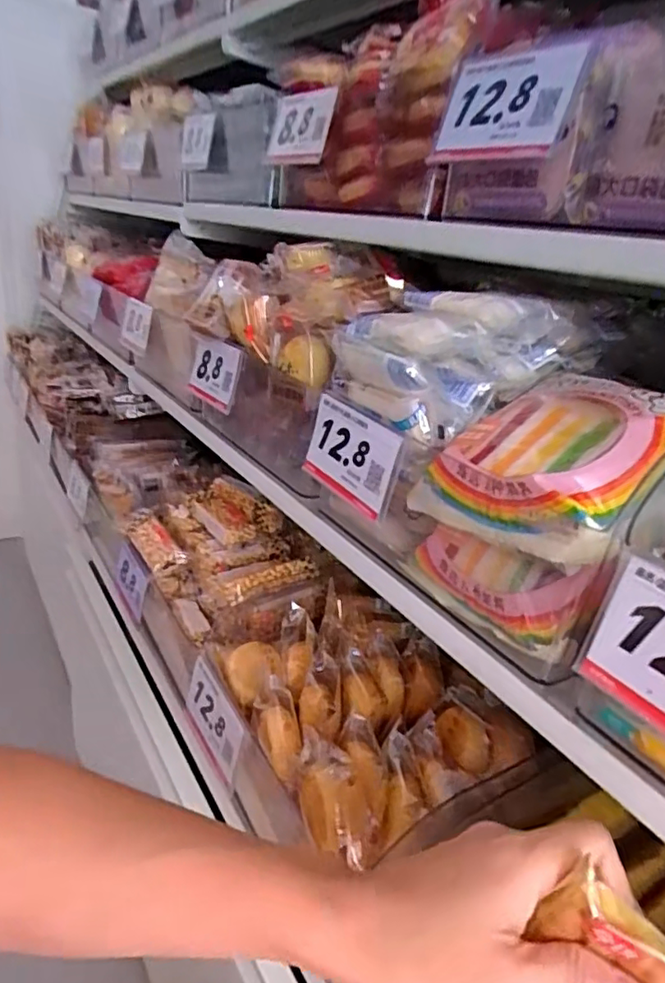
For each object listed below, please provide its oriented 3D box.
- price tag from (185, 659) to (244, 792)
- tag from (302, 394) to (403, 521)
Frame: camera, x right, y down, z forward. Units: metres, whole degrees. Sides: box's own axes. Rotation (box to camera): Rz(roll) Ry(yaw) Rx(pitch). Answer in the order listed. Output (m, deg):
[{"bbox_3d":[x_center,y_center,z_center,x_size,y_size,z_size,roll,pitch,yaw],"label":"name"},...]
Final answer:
[{"bbox_3d":[-0.098,0.190,0.480,0.005,0.052,0.089,8,23,-42],"label":"price tag"},{"bbox_3d":[0.012,-0.025,0.410,0.004,0.060,0.092,-3,26,-38],"label":"tag"}]

